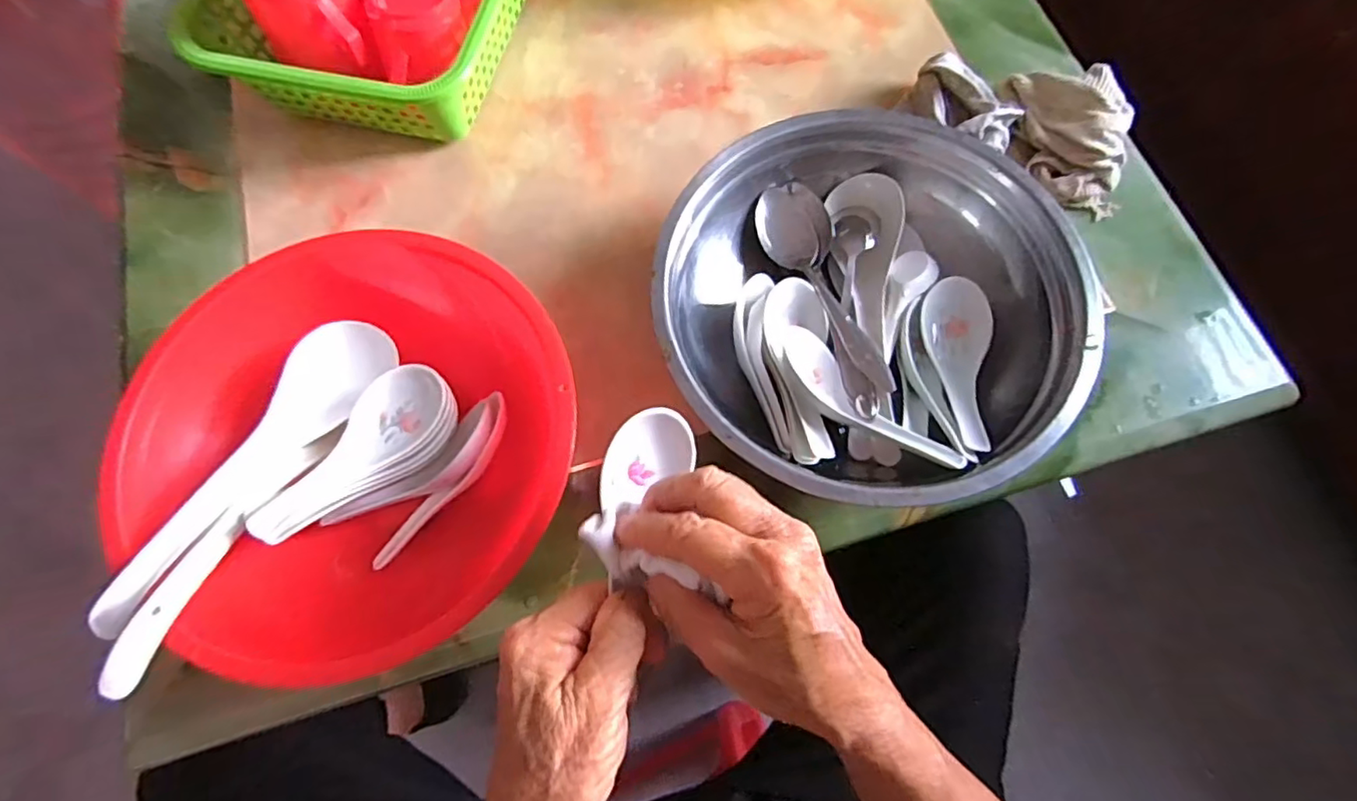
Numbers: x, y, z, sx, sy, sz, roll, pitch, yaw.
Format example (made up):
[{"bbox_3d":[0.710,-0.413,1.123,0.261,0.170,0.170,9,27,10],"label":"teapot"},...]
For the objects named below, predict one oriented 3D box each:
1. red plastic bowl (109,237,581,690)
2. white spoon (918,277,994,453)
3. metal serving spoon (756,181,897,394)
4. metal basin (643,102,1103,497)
[{"bbox_3d":[-0.182,0.027,0.371,0.241,0.078,0.238,0,71,1],"label":"red plastic bowl"},{"bbox_3d":[0.186,-0.025,0.389,0.045,0.035,0.120,-5,71,-1],"label":"white spoon"},{"bbox_3d":[0.094,-0.076,0.408,0.048,0.018,0.160,-13,72,-4],"label":"metal serving spoon"},{"bbox_3d":[0.116,-0.058,0.400,0.248,0.073,0.253,0,71,1],"label":"metal basin"}]

